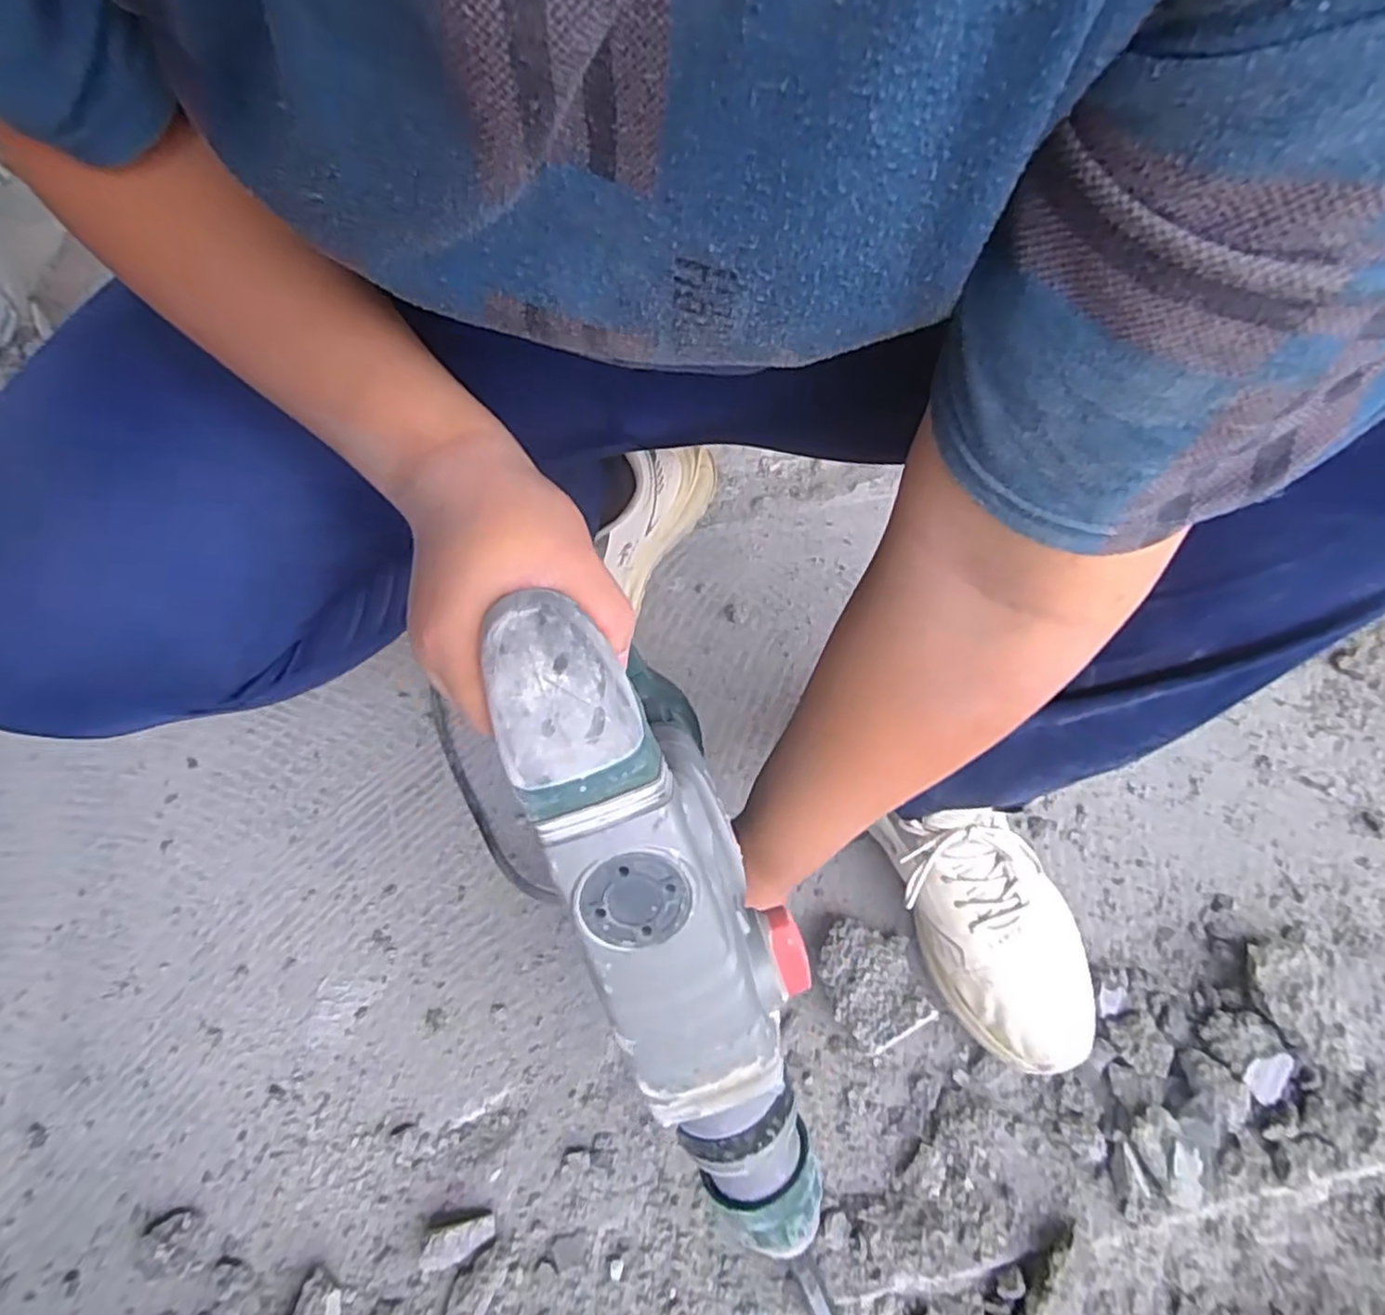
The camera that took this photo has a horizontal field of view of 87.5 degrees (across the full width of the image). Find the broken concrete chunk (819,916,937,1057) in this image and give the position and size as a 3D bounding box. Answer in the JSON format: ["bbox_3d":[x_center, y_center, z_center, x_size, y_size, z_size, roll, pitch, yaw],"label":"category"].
[{"bbox_3d":[0.130,0.235,0.527,0.066,0.029,0.085,-15,56,-7],"label":"broken concrete chunk"}]

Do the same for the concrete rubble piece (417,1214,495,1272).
[{"bbox_3d":[-0.150,0.371,0.458,0.048,0.019,0.020,-17,57,-8],"label":"concrete rubble piece"}]

